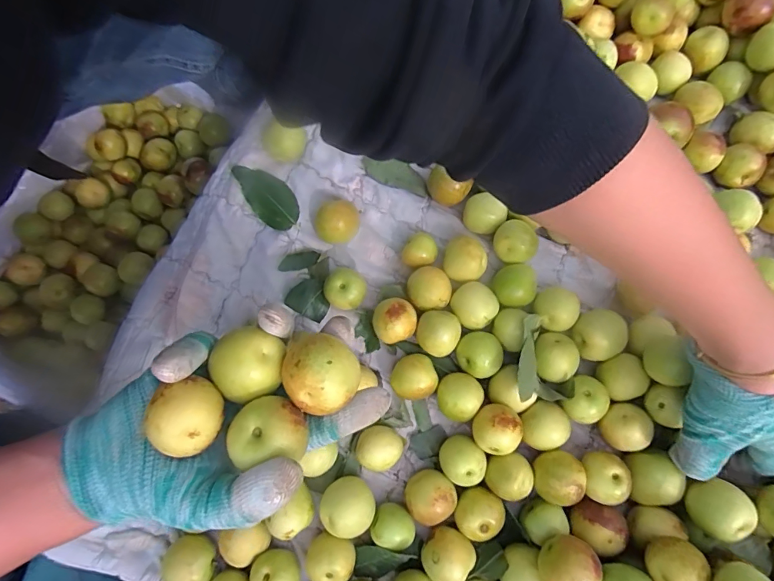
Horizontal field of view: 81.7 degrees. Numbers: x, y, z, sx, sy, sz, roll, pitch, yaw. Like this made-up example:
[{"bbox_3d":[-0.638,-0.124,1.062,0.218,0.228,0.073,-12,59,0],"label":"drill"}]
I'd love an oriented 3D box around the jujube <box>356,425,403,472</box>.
[{"bbox_3d":[-0.006,0.119,0.341,0.032,0.025,0.031,0,80,1],"label":"jujube"}]

